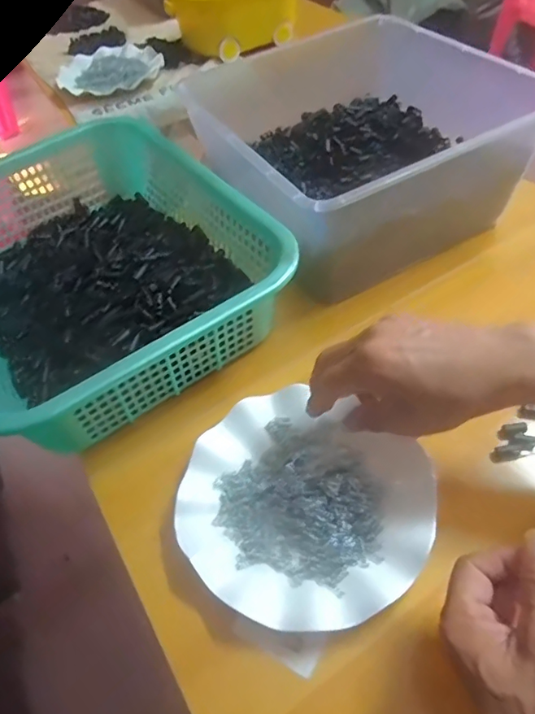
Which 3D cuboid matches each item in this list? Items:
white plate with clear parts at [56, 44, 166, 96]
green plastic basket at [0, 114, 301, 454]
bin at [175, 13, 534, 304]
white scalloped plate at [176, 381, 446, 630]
[{"bbox_3d":[-0.277,-0.504,0.916,0.186,0.025,0.176,-3,51,4],"label":"white plate with clear parts"},{"bbox_3d":[-0.184,-0.099,0.529,0.298,0.096,0.382,-32,55,-19],"label":"green plastic basket"},{"bbox_3d":[0.097,-0.242,0.569,0.302,0.115,0.310,-26,53,-14],"label":"bin"},{"bbox_3d":[0.027,0.109,0.389,0.177,0.025,0.169,-3,51,4],"label":"white scalloped plate"}]

